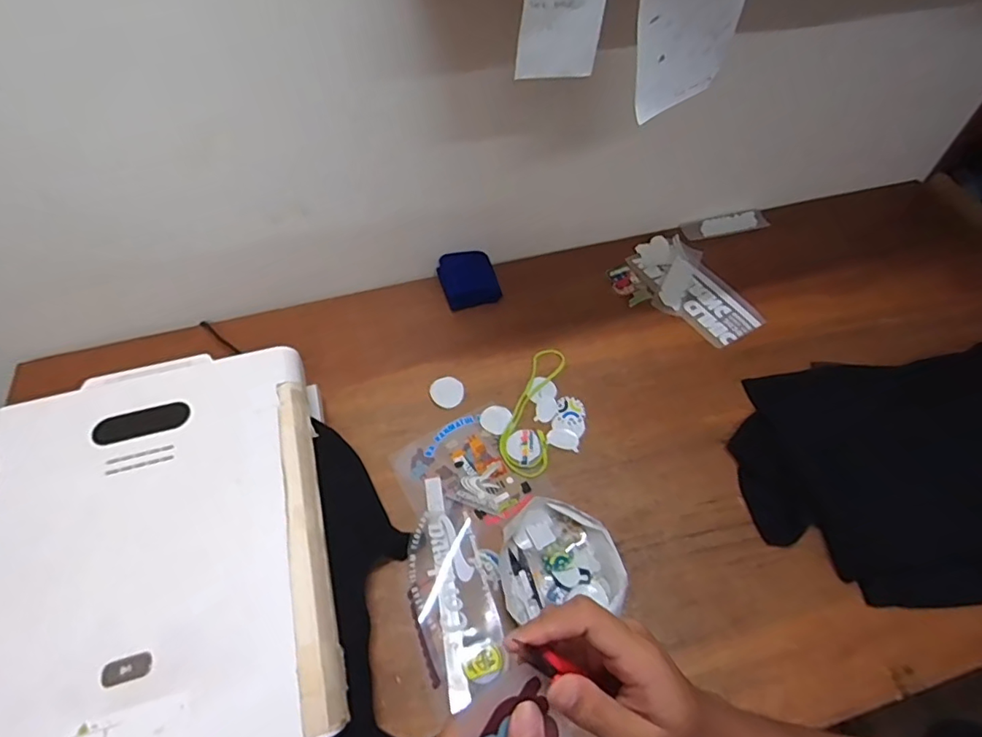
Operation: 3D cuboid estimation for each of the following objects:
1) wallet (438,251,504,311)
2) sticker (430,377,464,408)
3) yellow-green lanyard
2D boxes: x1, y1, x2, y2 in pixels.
[{"bbox_3d":[-0.046,-0.180,1.077,0.106,0.029,0.136,-15,57,-10],"label":"wallet"},{"bbox_3d":[-0.077,0.041,0.948,0.055,0.004,0.060,-1,66,3],"label":"sticker"},{"bbox_3d":[0.072,0.067,0.926,0.081,0.009,0.249,10,56,7],"label":"yellow-green lanyard"}]

